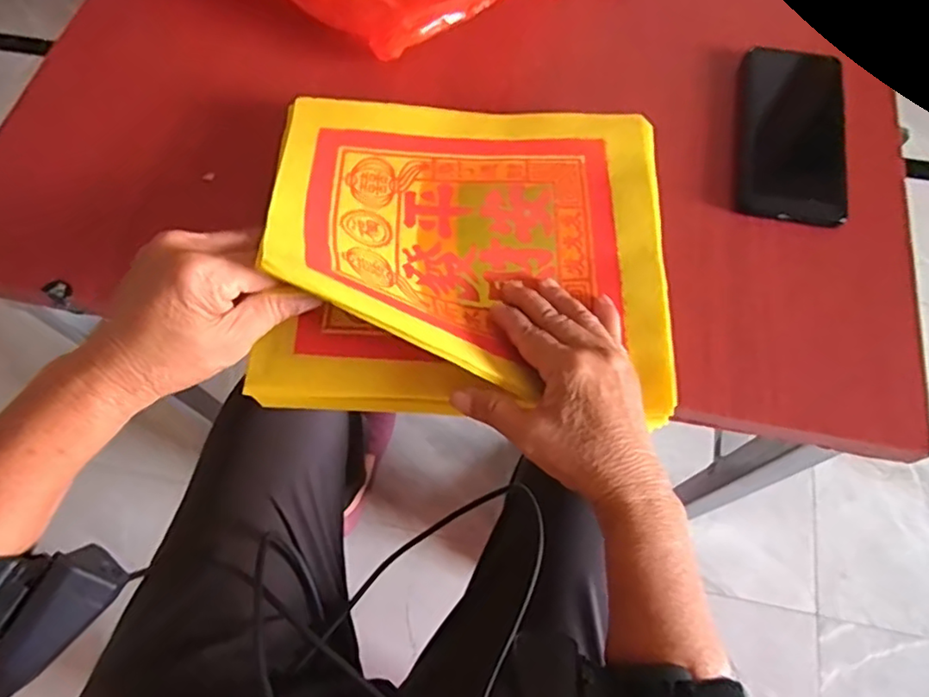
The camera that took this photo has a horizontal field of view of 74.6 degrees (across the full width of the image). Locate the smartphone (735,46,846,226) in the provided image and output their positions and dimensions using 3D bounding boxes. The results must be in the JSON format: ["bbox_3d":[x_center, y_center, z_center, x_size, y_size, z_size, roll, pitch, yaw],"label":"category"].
[{"bbox_3d":[0.246,-0.163,0.462,0.069,0.014,0.152,9,69,5],"label":"smartphone"}]

